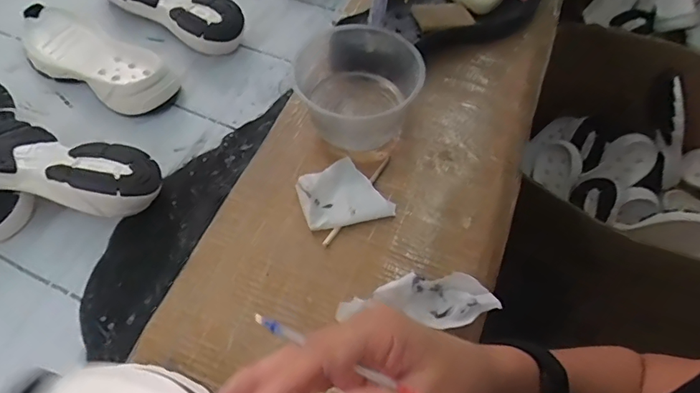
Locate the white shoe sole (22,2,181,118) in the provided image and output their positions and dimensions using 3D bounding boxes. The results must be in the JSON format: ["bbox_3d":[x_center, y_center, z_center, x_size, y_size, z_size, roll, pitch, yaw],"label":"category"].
[{"bbox_3d":[-0.335,-0.180,0.616,0.249,0.030,0.091,30,60,17],"label":"white shoe sole"}]

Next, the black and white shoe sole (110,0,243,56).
[{"bbox_3d":[-0.244,-0.275,0.668,0.238,0.036,0.091,30,60,17],"label":"black and white shoe sole"}]

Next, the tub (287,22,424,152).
[{"bbox_3d":[-0.003,-0.116,0.516,0.124,0.082,0.128,1,56,-2],"label":"tub"}]

